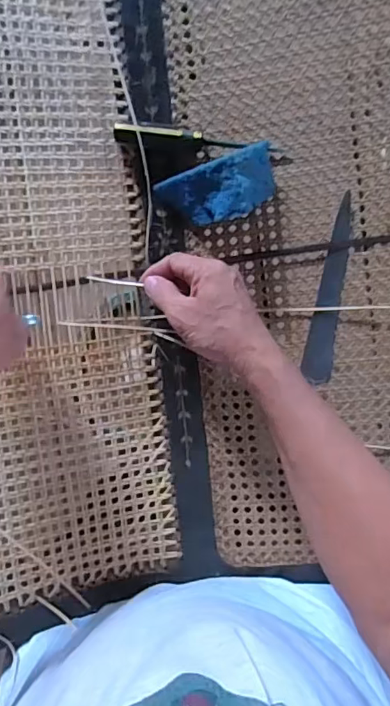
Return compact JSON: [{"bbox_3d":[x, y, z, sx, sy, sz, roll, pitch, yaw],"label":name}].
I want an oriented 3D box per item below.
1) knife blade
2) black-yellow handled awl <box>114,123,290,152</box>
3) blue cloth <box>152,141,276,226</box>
[{"bbox_3d":[0.128,-0.059,0.495,0.026,0.006,0.176,8,96,15],"label":"knife blade"},{"bbox_3d":[0.004,-0.202,0.490,0.159,0.016,0.017,3,94,-7],"label":"black-yellow handled awl"},{"bbox_3d":[0.021,-0.148,0.471,0.113,0.061,0.060,-17,92,9],"label":"blue cloth"}]

